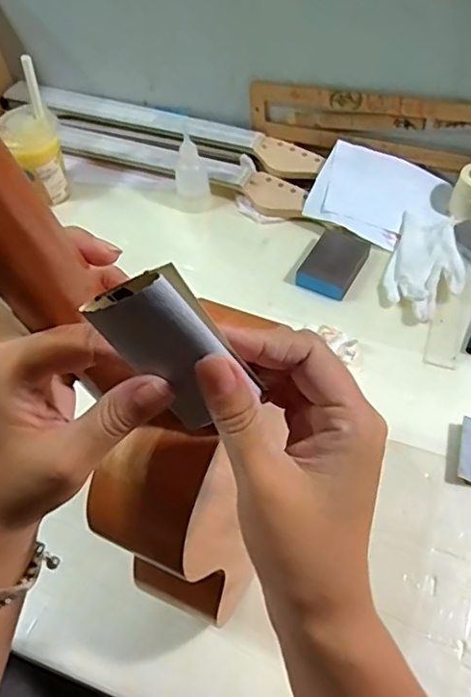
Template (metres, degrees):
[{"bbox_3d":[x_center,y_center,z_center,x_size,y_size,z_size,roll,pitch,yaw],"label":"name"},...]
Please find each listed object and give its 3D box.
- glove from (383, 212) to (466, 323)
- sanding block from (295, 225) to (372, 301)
[{"bbox_3d":[0.263,-0.118,0.776,0.096,0.019,0.192,16,56,15],"label":"glove"},{"bbox_3d":[0.135,-0.119,0.779,0.070,0.023,0.106,26,59,21],"label":"sanding block"}]

